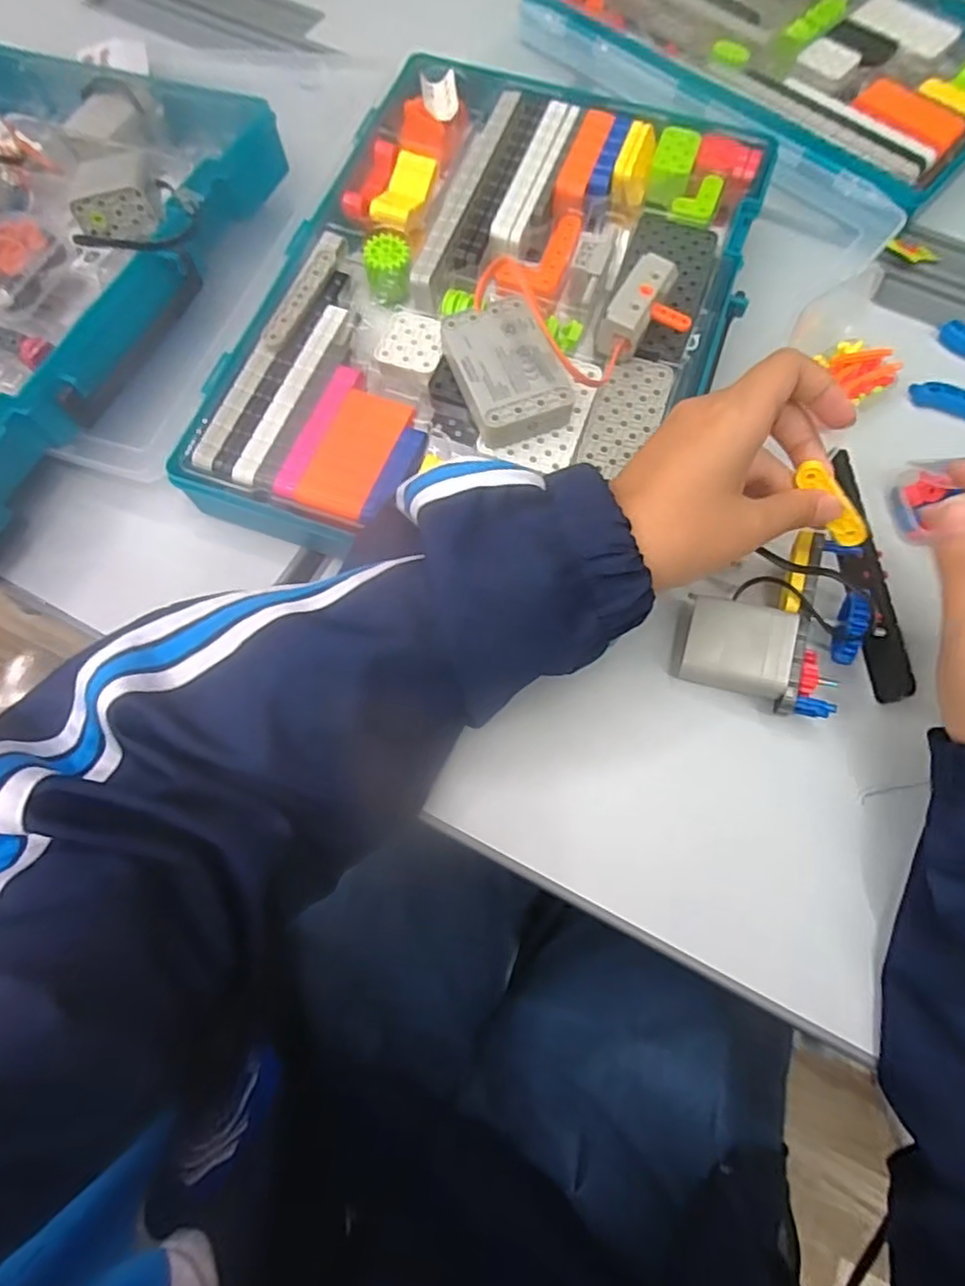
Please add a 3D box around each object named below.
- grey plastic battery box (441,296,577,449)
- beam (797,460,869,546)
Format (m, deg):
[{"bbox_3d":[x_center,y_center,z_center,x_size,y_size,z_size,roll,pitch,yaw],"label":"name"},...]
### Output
[{"bbox_3d":[0.011,-0.145,0.337,0.053,0.020,0.076,-21,72,-9],"label":"grey plastic battery box"},{"bbox_3d":[0.167,-0.066,0.298,0.049,0.013,0.009,41,70,-20],"label":"beam"}]

